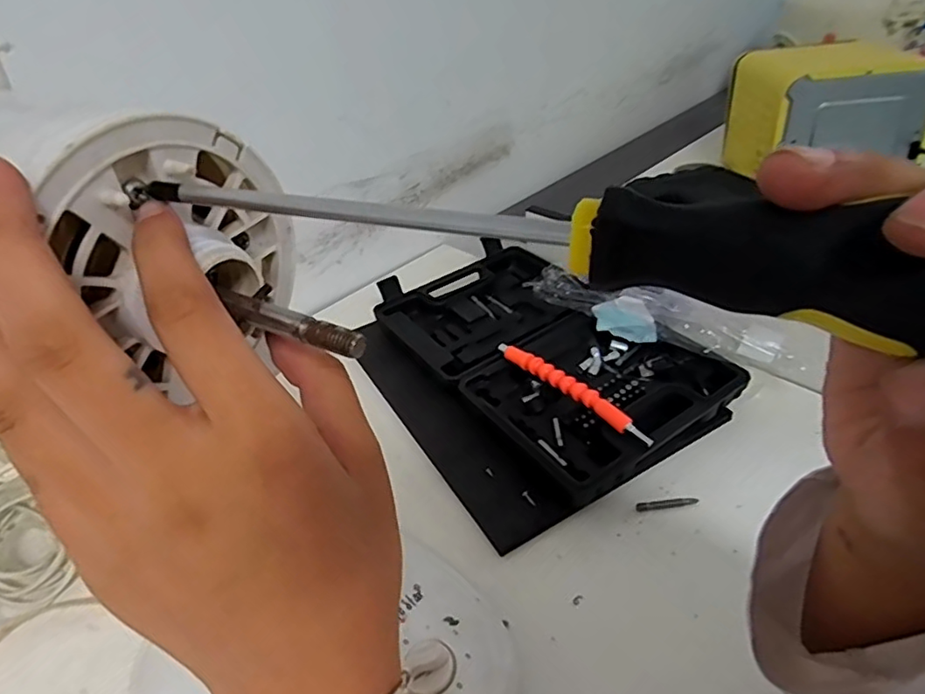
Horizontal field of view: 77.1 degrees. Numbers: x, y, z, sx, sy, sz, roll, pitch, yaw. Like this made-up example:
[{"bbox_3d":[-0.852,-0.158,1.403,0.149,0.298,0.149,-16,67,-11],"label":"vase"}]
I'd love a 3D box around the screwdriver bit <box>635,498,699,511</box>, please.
[{"bbox_3d":[0.161,0.124,0.459,0.047,0.006,0.006,-5,40,1],"label":"screwdriver bit"}]

